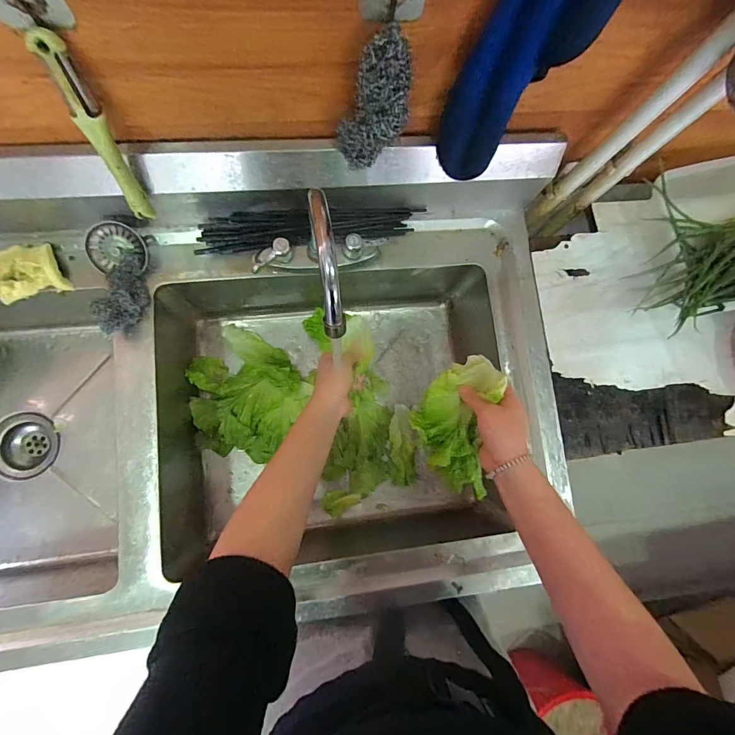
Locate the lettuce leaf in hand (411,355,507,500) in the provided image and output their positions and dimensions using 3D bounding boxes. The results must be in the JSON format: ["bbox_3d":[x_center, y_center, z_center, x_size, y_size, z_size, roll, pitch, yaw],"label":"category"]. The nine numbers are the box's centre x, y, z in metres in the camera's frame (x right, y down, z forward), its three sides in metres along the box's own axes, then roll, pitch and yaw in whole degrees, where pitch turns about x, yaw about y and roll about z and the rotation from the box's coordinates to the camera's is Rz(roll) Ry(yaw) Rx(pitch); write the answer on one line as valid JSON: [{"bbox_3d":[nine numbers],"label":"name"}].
[{"bbox_3d":[0.108,0.074,0.483,0.080,0.095,0.162,5,82,-5],"label":"lettuce leaf in hand"}]

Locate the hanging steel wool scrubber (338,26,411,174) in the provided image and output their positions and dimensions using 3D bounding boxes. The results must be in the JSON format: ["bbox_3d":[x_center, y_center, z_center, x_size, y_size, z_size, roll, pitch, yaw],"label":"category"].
[{"bbox_3d":[0.008,-0.267,0.406,0.073,0.145,0.043,-1,82,-6],"label":"hanging steel wool scrubber"}]

